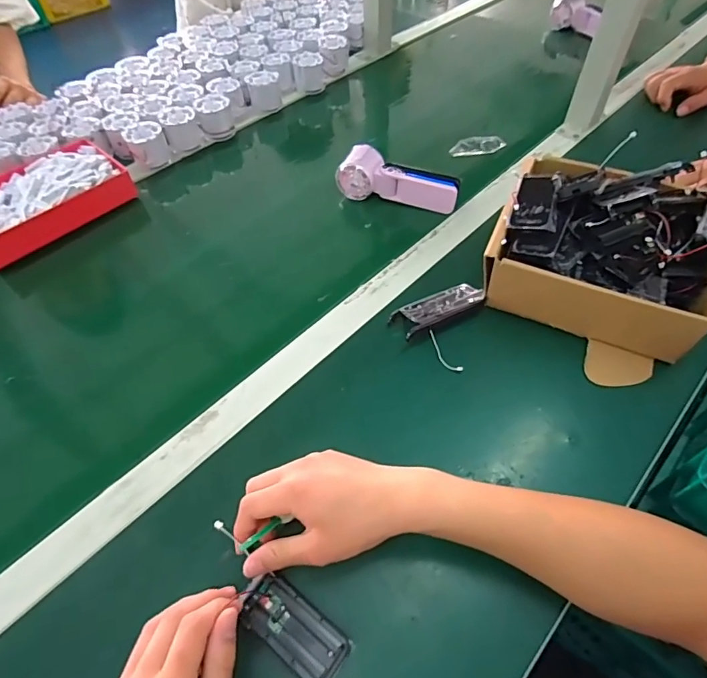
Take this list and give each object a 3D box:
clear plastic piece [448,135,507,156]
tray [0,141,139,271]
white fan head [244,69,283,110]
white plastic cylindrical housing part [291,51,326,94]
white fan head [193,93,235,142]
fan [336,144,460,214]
[{"bbox_3d":[0.198,-0.309,0.725,0.091,0.012,0.036,-9,52,-4],"label":"clear plastic piece"},{"bbox_3d":[-0.432,-0.197,0.630,0.142,0.050,0.210,35,61,27],"label":"tray"},{"bbox_3d":[-0.157,-0.433,0.791,0.060,0.049,0.059,-16,52,-9],"label":"white fan head"},{"bbox_3d":[-0.081,-0.486,0.831,0.054,0.054,0.049,-4,51,0],"label":"white plastic cylindrical housing part"},{"bbox_3d":[-0.226,-0.362,0.745,0.057,0.055,0.060,-17,53,-10],"label":"white fan head"},{"bbox_3d":[0.062,-0.219,0.624,0.163,0.058,0.041,11,53,12],"label":"fan"}]

